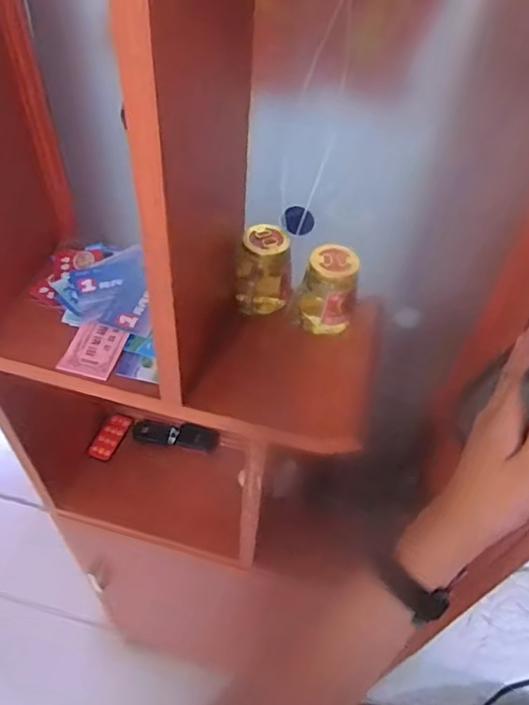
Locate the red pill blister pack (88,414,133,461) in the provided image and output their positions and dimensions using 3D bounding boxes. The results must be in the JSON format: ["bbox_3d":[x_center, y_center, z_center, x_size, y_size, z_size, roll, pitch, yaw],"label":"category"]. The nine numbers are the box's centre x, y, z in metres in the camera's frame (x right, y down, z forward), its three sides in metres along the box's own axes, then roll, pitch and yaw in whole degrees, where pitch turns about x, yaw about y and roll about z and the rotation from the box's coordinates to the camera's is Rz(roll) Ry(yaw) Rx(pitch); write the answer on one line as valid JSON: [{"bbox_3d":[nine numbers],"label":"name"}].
[{"bbox_3d":[-0.259,0.141,0.882,0.038,0.010,0.082,34,74,-18],"label":"red pill blister pack"}]

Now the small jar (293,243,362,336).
[{"bbox_3d":[0.067,-0.062,0.543,0.054,0.080,0.051,3,49,-3],"label":"small jar"}]

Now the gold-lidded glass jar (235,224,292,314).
[{"bbox_3d":[0.001,-0.088,0.553,0.057,0.072,0.069,3,49,-2],"label":"gold-lidded glass jar"}]

